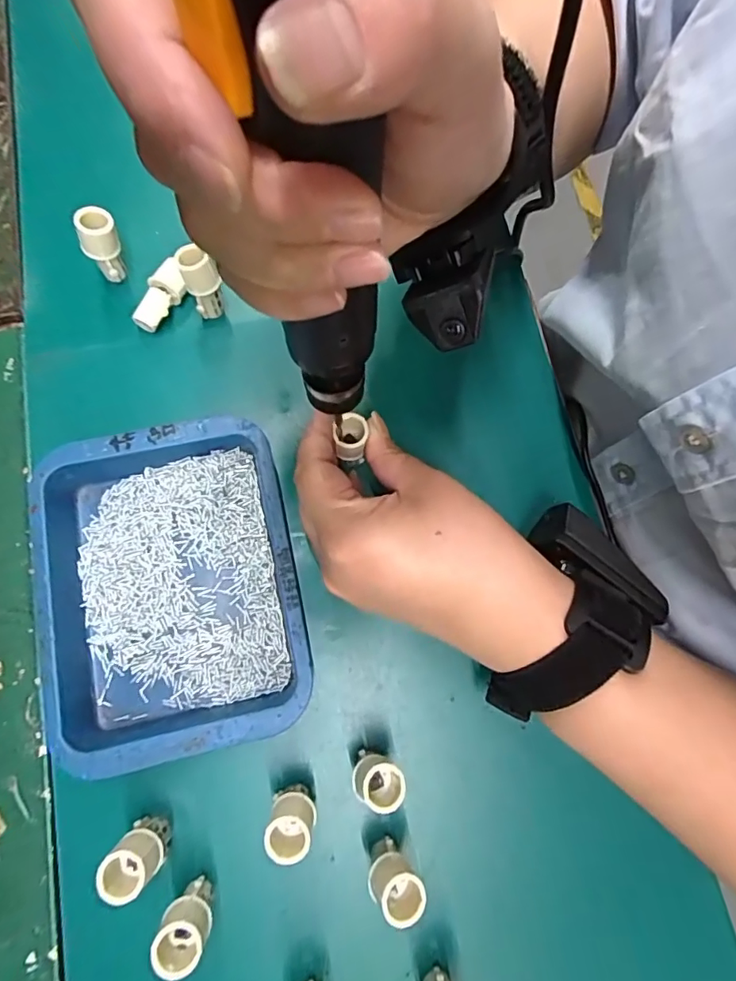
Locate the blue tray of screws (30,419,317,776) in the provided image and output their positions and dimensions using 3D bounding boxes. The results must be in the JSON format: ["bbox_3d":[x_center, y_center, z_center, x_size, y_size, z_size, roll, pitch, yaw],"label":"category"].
[{"bbox_3d":[-0.097,0.046,0.254,0.119,0.026,0.155,-13,78,-4],"label":"blue tray of screws"}]

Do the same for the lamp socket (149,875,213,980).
[{"bbox_3d":[-0.075,0.181,0.214,0.019,0.042,0.018,0,78,-1],"label":"lamp socket"}]

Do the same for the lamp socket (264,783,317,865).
[{"bbox_3d":[-0.034,0.145,0.228,0.020,0.042,0.021,0,78,-1],"label":"lamp socket"}]

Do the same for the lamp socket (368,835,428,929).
[{"bbox_3d":[0.012,0.169,0.223,0.021,0.042,0.019,-16,78,-5],"label":"lamp socket"}]

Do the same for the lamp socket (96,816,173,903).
[{"bbox_3d":[-0.098,0.156,0.218,0.020,0.040,0.020,0,78,-1],"label":"lamp socket"}]

